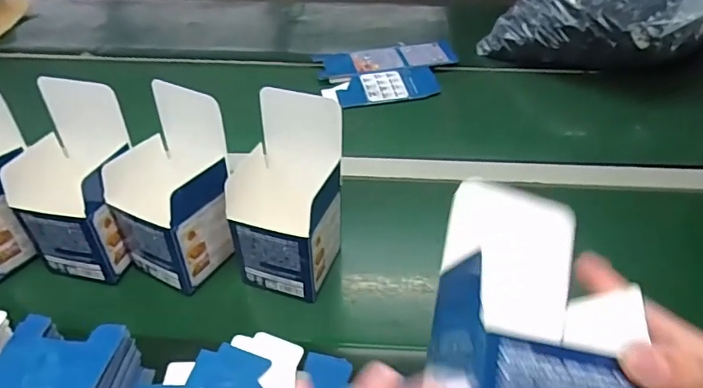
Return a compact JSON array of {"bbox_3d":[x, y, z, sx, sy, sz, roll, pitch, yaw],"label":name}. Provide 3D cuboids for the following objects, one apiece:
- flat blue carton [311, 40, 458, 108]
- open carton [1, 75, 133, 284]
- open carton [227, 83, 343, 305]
[{"bbox_3d":[0.065,-0.205,0.828,0.233,0.010,0.150,-9,50,-8],"label":"flat blue carton"},{"bbox_3d":[-0.273,-0.009,0.500,0.092,0.152,0.115,8,45,11],"label":"open carton"},{"bbox_3d":[-0.064,0.004,0.480,0.104,0.186,0.113,14,46,17],"label":"open carton"}]

